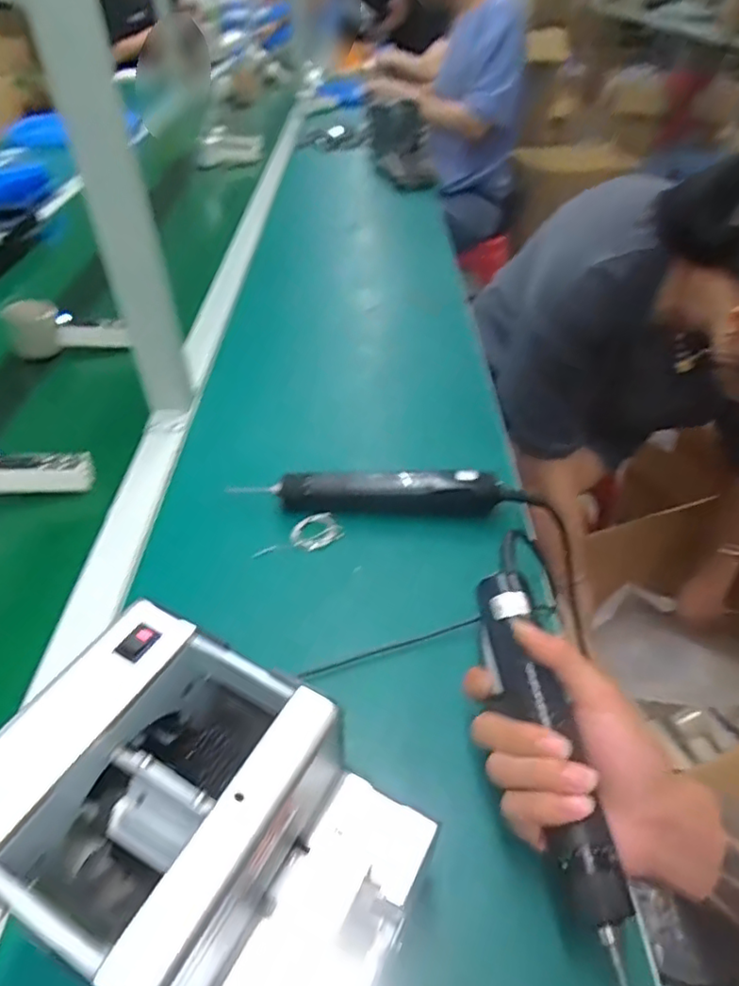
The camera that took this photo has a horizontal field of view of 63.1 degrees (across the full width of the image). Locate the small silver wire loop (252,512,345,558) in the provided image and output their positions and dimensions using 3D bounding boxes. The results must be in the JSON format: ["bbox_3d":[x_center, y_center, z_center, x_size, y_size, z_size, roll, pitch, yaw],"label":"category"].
[{"bbox_3d":[-0.062,0.042,0.533,0.077,0.009,0.035,-29,50,-27],"label":"small silver wire loop"}]

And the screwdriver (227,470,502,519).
[{"bbox_3d":[0.001,0.003,0.552,0.228,0.040,0.029,0,43,0],"label":"screwdriver"}]

